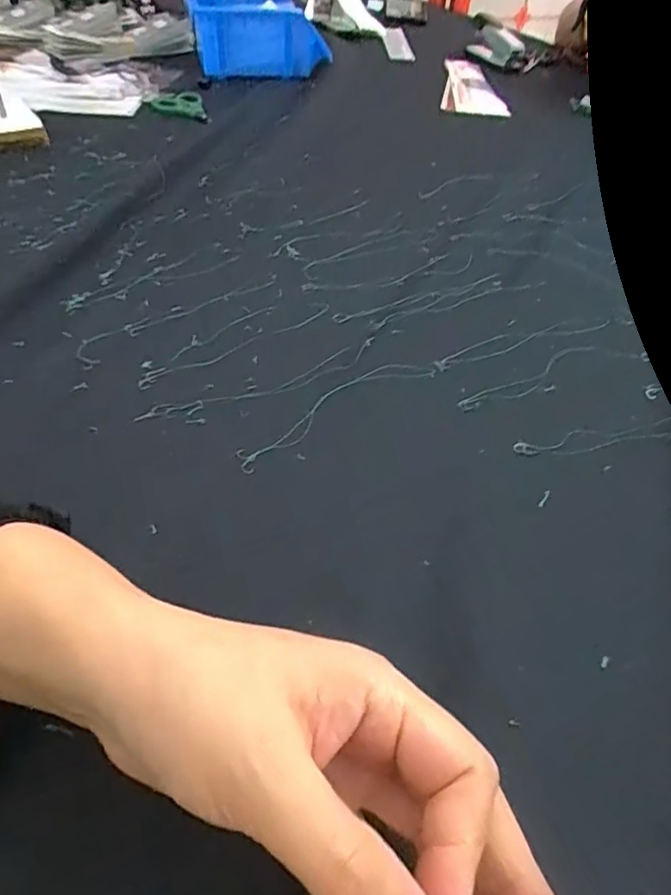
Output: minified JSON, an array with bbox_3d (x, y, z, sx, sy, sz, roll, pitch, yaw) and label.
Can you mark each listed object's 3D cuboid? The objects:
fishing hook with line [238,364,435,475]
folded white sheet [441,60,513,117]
[{"bbox_3d":[0.002,-0.027,0.364,0.150,0.005,0.025,-29,56,-28],"label":"fishing hook with line"},{"bbox_3d":[0.193,-0.519,0.836,0.089,0.015,0.202,6,47,-1],"label":"folded white sheet"}]

